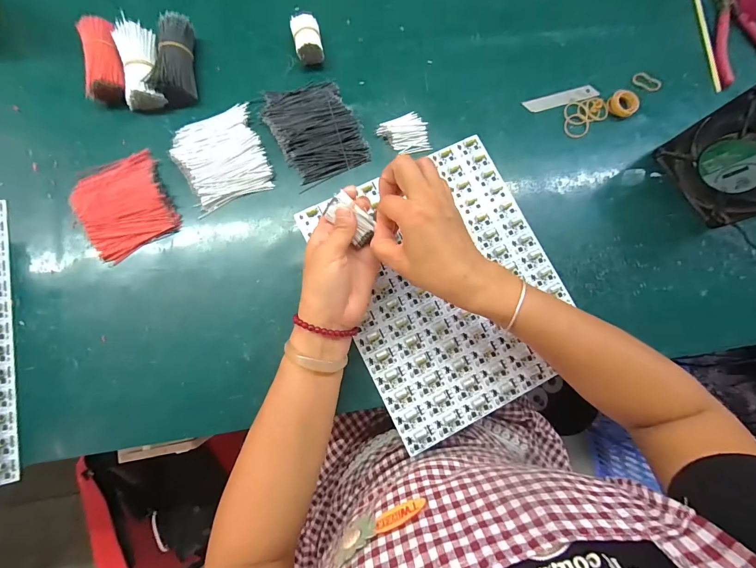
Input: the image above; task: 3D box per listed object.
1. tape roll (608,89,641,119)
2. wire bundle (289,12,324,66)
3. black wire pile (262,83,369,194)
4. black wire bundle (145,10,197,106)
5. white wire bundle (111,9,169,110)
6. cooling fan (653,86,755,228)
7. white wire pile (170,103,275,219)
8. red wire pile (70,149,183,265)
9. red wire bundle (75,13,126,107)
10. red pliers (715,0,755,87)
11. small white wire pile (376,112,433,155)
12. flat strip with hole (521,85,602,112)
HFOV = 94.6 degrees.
[{"bbox_3d":[0.315,-0.231,0.447,0.035,0.013,0.035,1,81,-4],"label":"tape roll"},{"bbox_3d":[-0.085,-0.294,0.420,0.032,0.029,0.044,-13,82,-6],"label":"wire bundle"},{"bbox_3d":[-0.075,-0.187,0.412,0.094,0.021,0.122,-28,84,-8],"label":"black wire pile"},{"bbox_3d":[-0.237,-0.262,0.405,0.042,0.034,0.095,-3,81,-4],"label":"black wire bundle"},{"bbox_3d":[-0.271,-0.248,0.397,0.040,0.034,0.086,-9,82,-5],"label":"white wire bundle"},{"bbox_3d":[0.395,-0.133,0.379,0.044,0.126,0.124,-34,85,-8],"label":"cooling fan"},{"bbox_3d":[-0.178,-0.148,0.397,0.091,0.021,0.107,-24,83,-7],"label":"white wire pile"},{"bbox_3d":[-0.279,-0.088,0.383,0.090,0.021,0.099,-29,84,-8],"label":"red wire pile"},{"bbox_3d":[-0.313,-0.254,0.399,0.042,0.031,0.086,-8,82,-5],"label":"red wire bundle"},{"bbox_3d":[0.463,-0.333,0.456,0.074,0.024,0.146,-14,82,-6],"label":"red pliers"},{"bbox_3d":[0.031,-0.181,0.422,0.059,0.009,0.049,-13,82,-6],"label":"small white wire pile"},{"bbox_3d":[0.235,-0.237,0.447,0.097,0.004,0.019,-16,78,-4],"label":"flat strip with hole"}]

